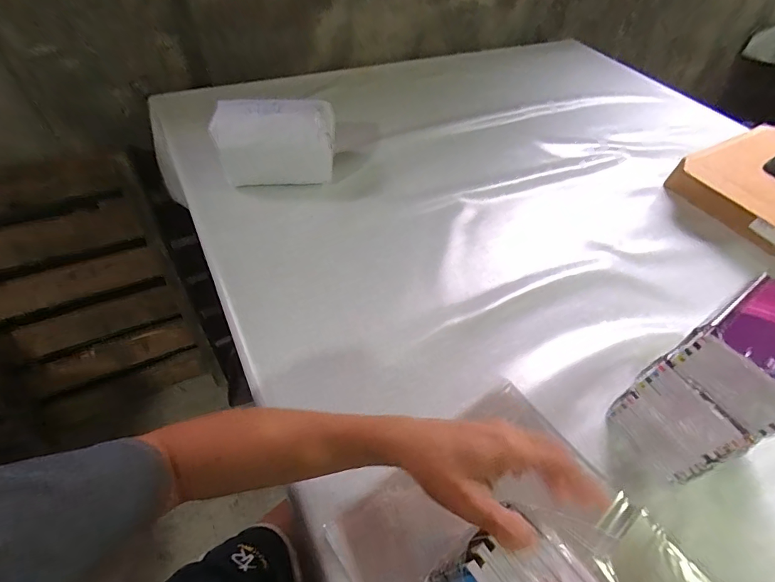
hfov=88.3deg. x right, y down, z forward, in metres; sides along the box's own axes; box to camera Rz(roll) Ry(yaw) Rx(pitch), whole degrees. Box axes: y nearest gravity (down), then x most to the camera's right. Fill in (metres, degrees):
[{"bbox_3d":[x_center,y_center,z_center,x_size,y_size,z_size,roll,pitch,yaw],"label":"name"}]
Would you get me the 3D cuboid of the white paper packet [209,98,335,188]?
[{"bbox_3d":[-0.180,-0.240,0.658,0.185,0.120,0.079,-5,52,-10],"label":"white paper packet"}]

